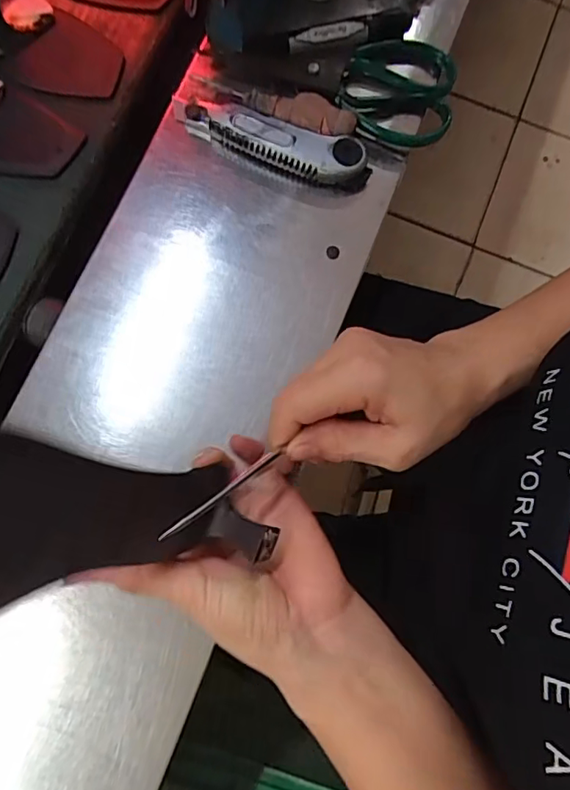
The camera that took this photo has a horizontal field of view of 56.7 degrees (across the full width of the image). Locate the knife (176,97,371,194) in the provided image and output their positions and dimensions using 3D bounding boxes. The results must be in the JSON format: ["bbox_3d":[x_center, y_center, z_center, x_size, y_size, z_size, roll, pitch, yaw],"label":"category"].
[{"bbox_3d":[-0.014,-0.209,0.436,0.167,0.025,0.037,19,78,2],"label":"knife"}]

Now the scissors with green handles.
[{"bbox_3d":[0.051,-0.286,0.462,0.201,0.028,0.105,23,76,6],"label":"scissors with green handles"}]

